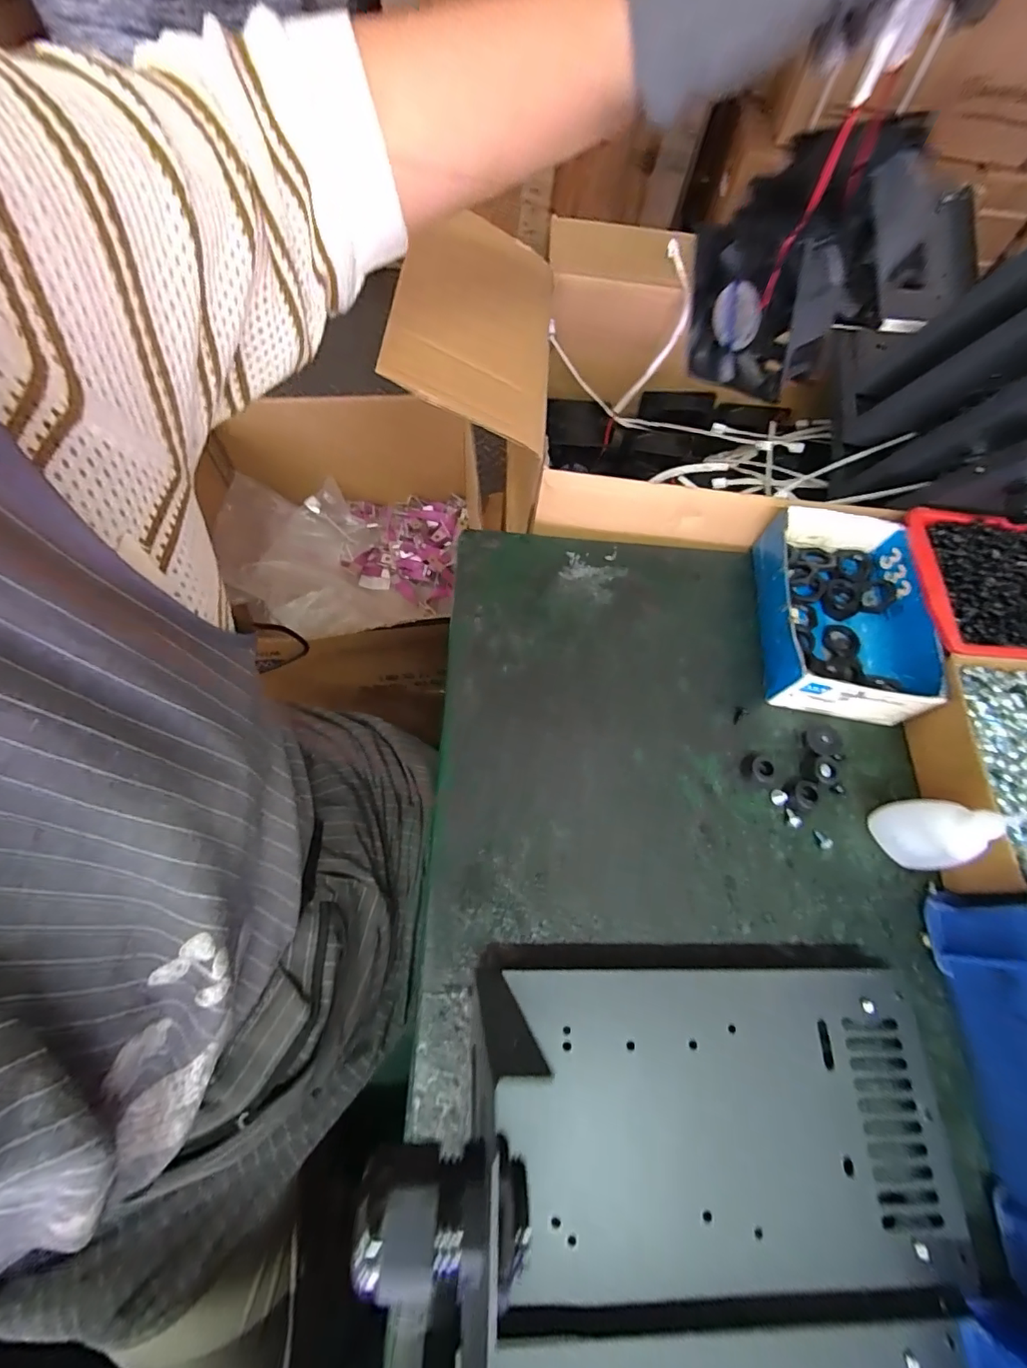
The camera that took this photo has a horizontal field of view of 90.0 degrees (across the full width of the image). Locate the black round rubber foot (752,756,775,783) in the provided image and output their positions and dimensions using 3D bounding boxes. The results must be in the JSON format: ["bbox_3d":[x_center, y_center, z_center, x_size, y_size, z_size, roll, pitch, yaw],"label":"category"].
[{"bbox_3d":[0.181,0.063,0.376,0.017,0.013,0.017,1,66,-3],"label":"black round rubber foot"}]

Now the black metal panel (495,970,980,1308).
[{"bbox_3d":[0.119,0.240,0.283,0.241,0.020,0.143,2,66,-3],"label":"black metal panel"}]

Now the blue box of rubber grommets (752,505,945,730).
[{"bbox_3d":[0.258,-0.057,0.412,0.121,0.049,0.160,8,65,0],"label":"blue box of rubber grommets"}]

